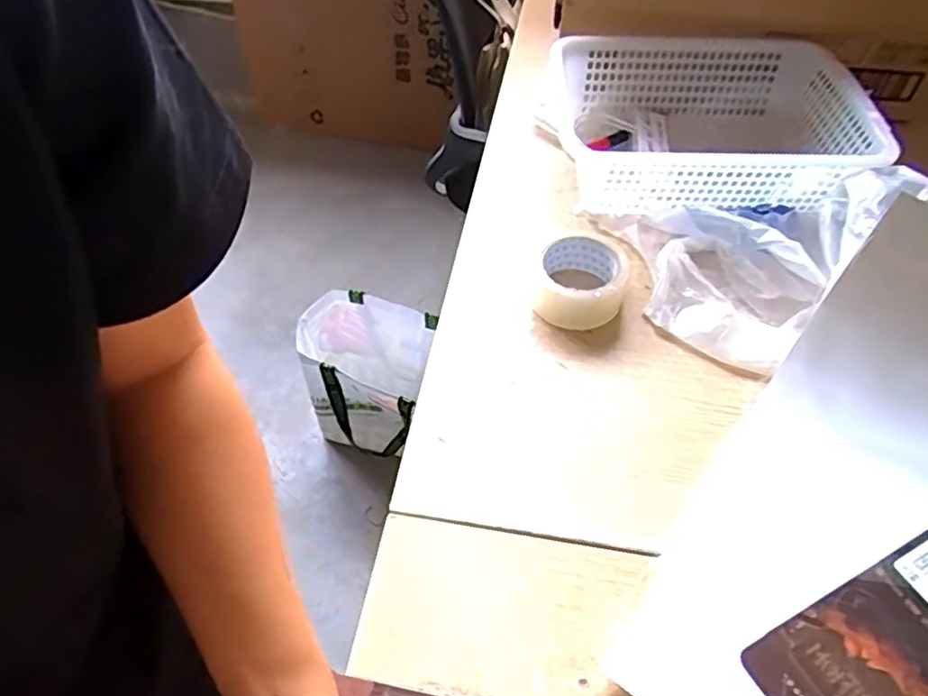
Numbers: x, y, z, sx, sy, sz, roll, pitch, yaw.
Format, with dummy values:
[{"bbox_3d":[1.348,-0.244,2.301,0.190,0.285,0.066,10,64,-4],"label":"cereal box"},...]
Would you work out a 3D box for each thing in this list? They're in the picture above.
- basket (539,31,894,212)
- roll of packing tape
[{"bbox_3d":[0.279,-0.263,0.744,0.350,0.105,0.268,0,52,2],"label":"basket"},{"bbox_3d":[0.121,-0.068,0.639,0.087,0.049,0.092,-1,52,1],"label":"roll of packing tape"}]

